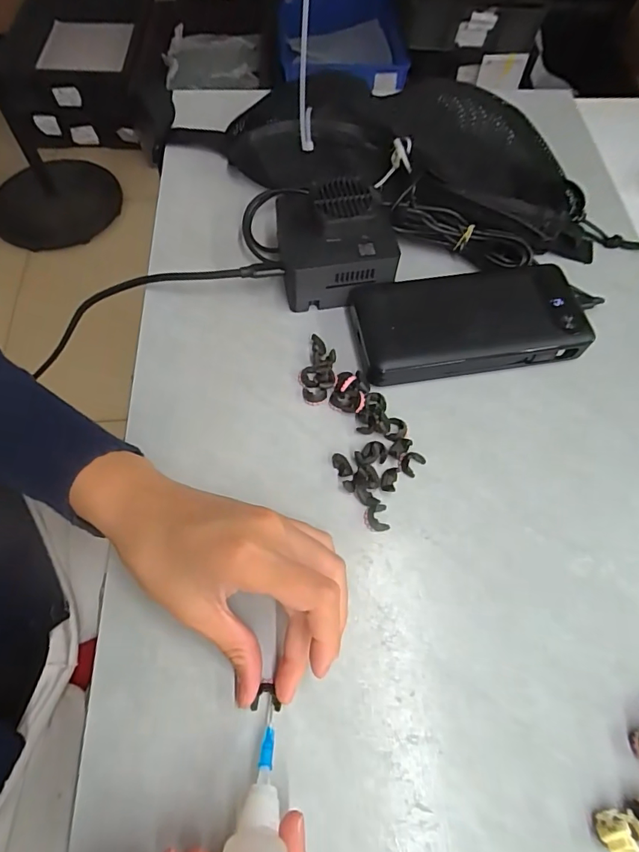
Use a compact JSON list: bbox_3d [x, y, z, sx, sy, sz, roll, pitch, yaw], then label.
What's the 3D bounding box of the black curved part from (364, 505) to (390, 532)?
[{"bbox_3d":[0.035,0.056,0.281,0.015,0.005,0.015,-8,65,-6],"label":"black curved part"}]

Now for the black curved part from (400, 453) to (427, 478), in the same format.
[{"bbox_3d":[0.058,0.024,0.295,0.012,0.004,0.016,37,68,14],"label":"black curved part"}]

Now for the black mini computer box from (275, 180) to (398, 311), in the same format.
[{"bbox_3d":[0.011,-0.129,0.338,0.081,0.057,0.069,-7,65,-6],"label":"black mini computer box"}]

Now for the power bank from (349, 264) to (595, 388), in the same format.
[{"bbox_3d":[0.103,-0.072,0.328,0.150,0.029,0.070,-7,65,-6],"label":"power bank"}]

